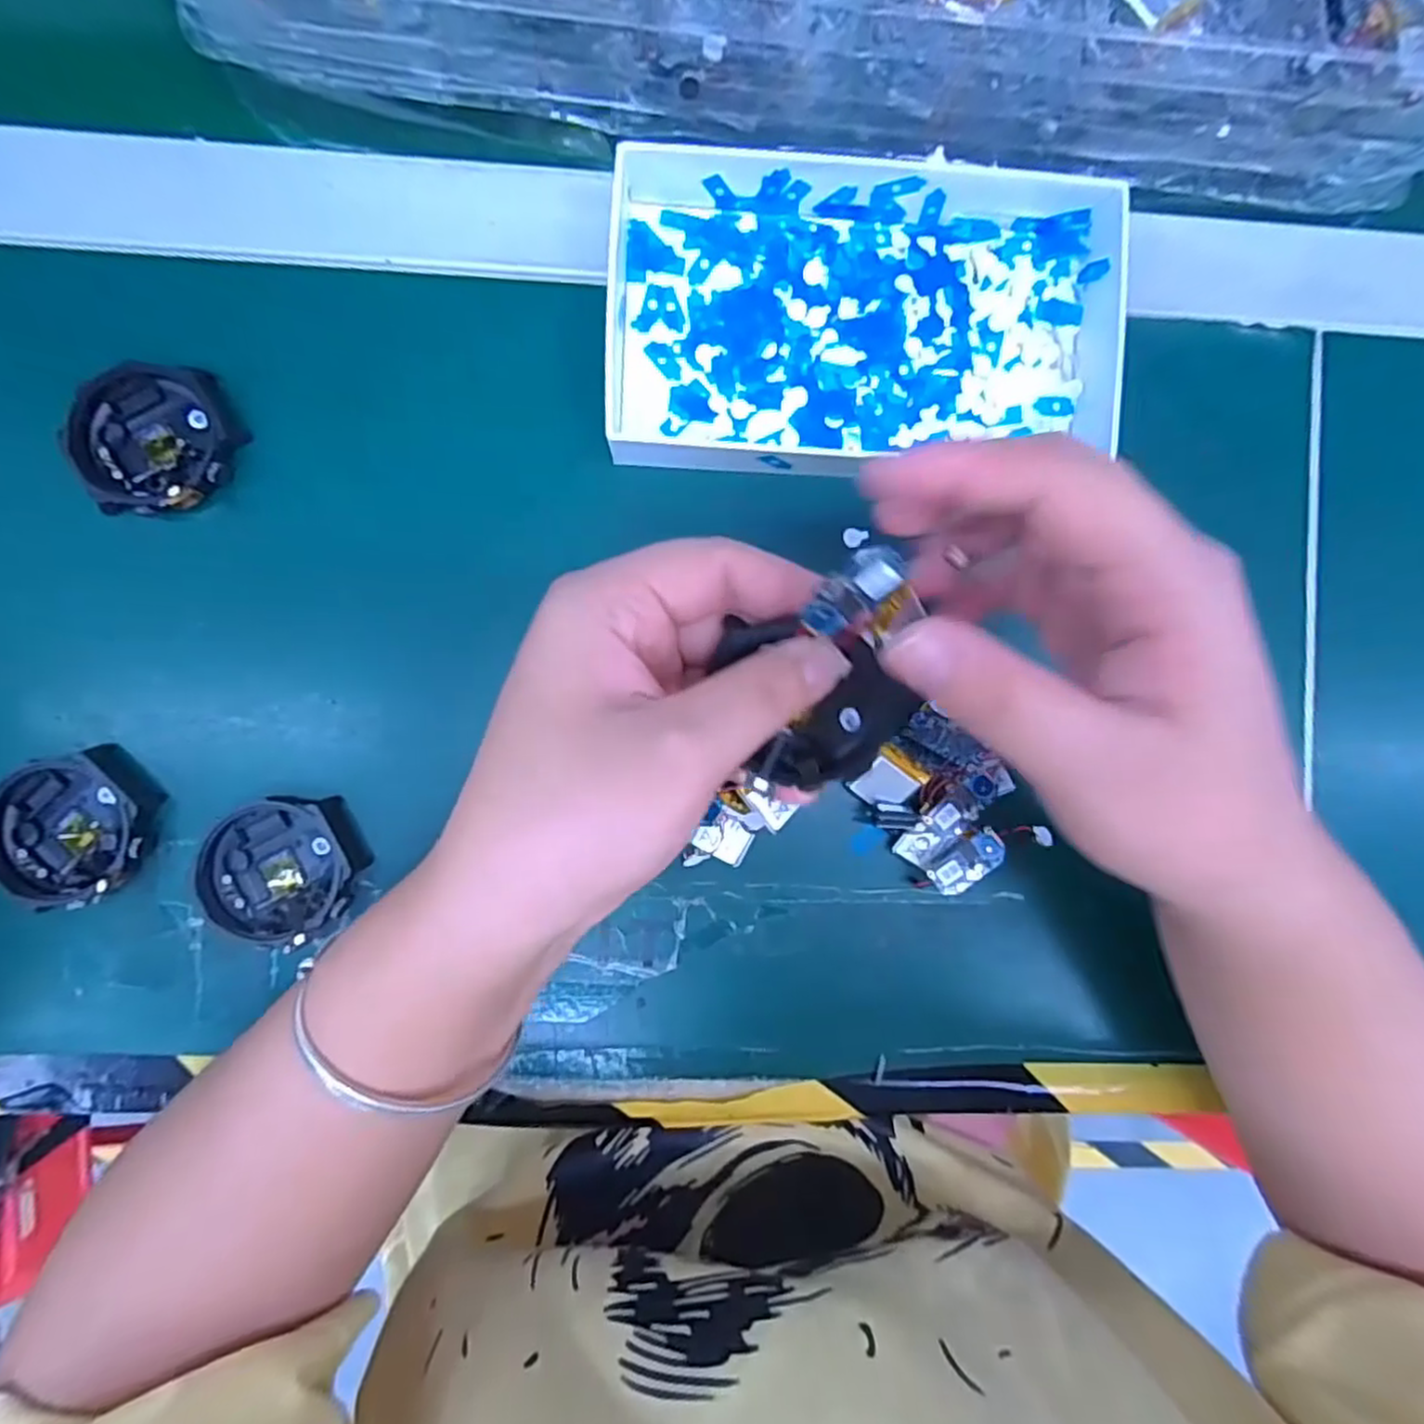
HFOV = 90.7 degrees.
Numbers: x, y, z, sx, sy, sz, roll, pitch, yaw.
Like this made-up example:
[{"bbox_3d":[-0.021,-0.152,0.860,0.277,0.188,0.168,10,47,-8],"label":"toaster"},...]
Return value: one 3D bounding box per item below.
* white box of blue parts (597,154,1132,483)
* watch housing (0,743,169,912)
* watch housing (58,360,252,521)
[{"bbox_3d":[0.057,-0.139,0.248,0.183,0.022,0.108,2,90,-3],"label":"white box of blue parts"},{"bbox_3d":[-0.218,0.040,0.241,0.051,0.010,0.049,0,90,-3],"label":"watch housing"},{"bbox_3d":[-0.194,-0.094,0.244,0.051,0.011,0.051,7,90,-3],"label":"watch housing"}]

